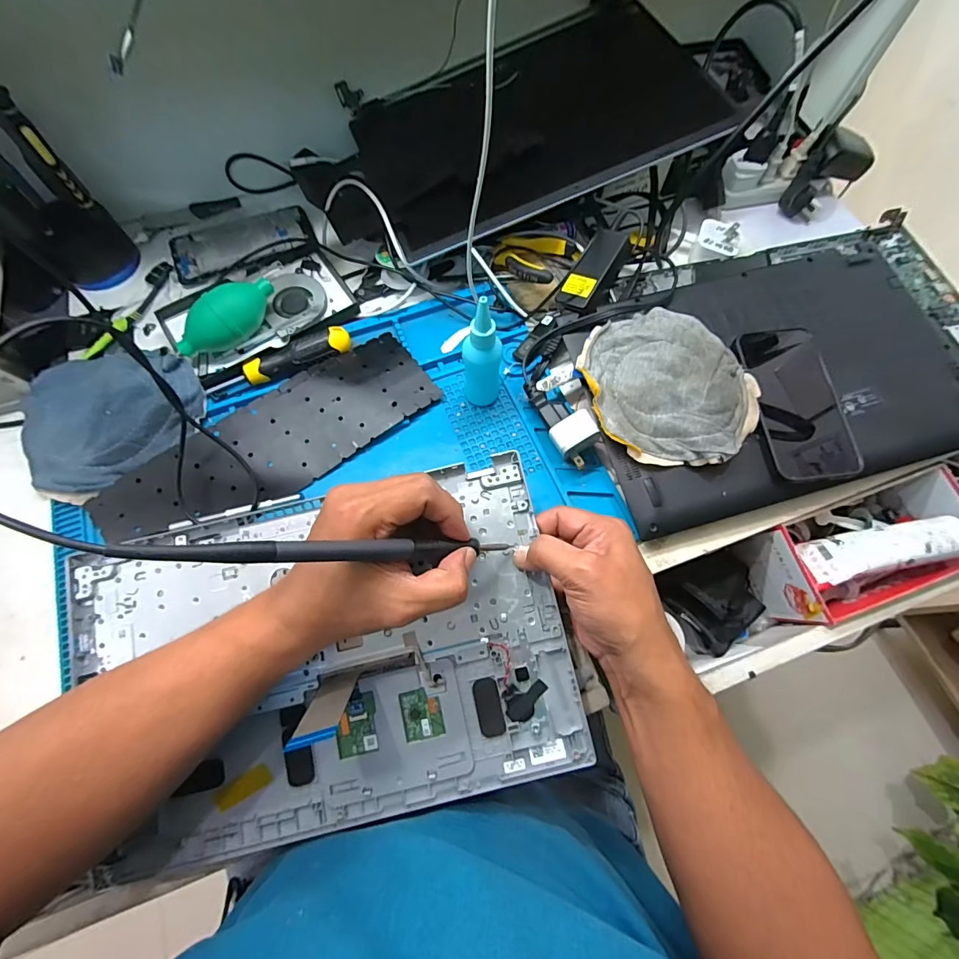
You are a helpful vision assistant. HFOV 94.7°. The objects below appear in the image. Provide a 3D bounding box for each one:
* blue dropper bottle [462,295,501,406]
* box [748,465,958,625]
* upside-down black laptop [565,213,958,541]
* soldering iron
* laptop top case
[{"bbox_3d":[0.003,-0.112,0.393,0.033,0.120,0.032,-1,68,2],"label":"blue dropper bottle"},{"bbox_3d":[0.368,0.067,0.424,0.177,0.083,0.089,-18,70,-8],"label":"box"},{"bbox_3d":[0.311,-0.128,0.434,0.432,0.039,0.265,-15,69,-7],"label":"upside-down black laptop"},{"bbox_3d":[-0.066,0.042,0.251,0.218,0.013,0.011,7,61,-41],"label":"soldering iron"},{"bbox_3d":[-0.117,0.134,0.333,0.361,0.013,0.233,-14,81,0],"label":"laptop top case"}]

